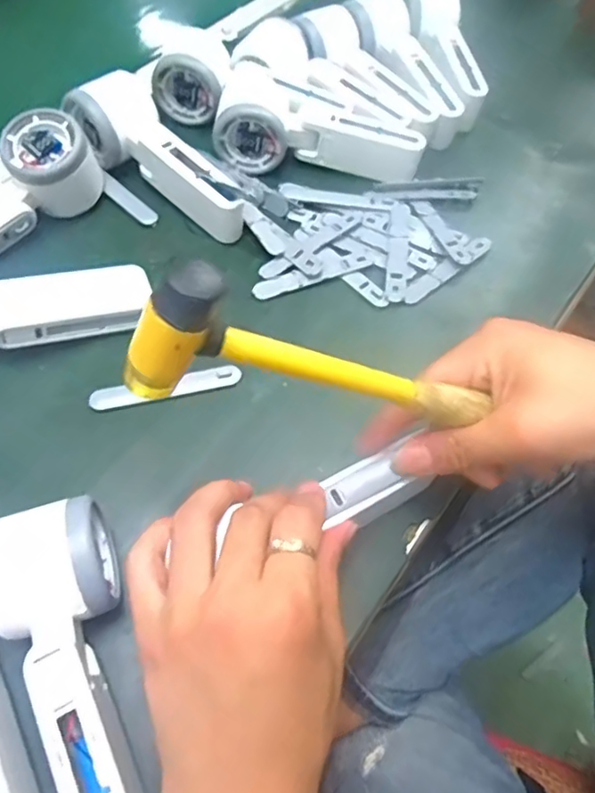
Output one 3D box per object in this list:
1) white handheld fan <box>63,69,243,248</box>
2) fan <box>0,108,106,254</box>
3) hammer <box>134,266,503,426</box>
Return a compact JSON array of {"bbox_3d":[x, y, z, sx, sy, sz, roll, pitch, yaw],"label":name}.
[{"bbox_3d":[-0.099,-0.182,0.449,0.156,0.050,0.055,43,65,6],"label":"white handheld fan"},{"bbox_3d":[-0.210,-0.135,0.410,0.073,0.062,0.165,34,63,15],"label":"fan"},{"bbox_3d":[0.011,-0.009,0.252,0.160,0.056,0.021,14,56,-26],"label":"hammer"}]

